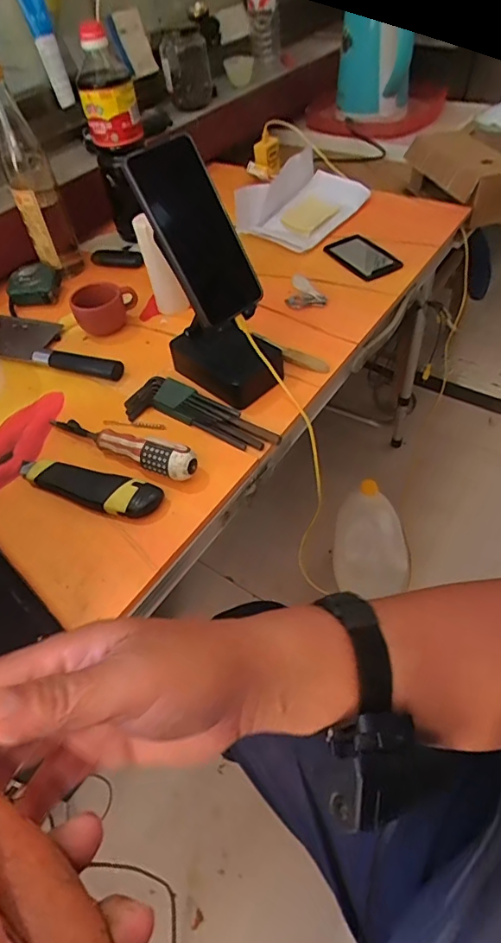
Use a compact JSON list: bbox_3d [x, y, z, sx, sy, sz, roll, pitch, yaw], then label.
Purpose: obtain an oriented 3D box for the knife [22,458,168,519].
[{"bbox_3d":[-0.162,0.013,0.496,0.162,0.021,0.039,17,54,19],"label":"knife"}]

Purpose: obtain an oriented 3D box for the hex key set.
[{"bbox_3d":[-0.055,-0.063,0.548,0.183,0.021,0.058,21,55,22],"label":"hex key set"}]

